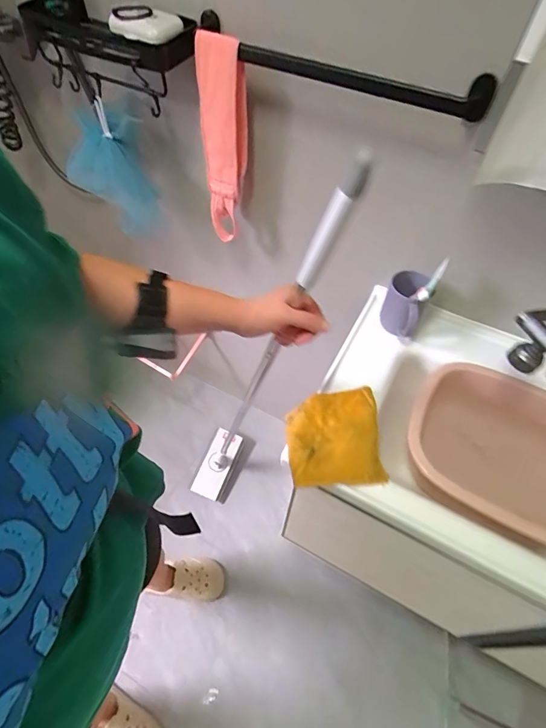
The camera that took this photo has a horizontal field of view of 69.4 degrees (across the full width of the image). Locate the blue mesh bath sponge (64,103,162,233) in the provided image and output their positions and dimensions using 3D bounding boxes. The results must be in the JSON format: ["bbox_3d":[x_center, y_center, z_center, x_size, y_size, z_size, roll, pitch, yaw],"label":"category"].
[{"bbox_3d":[-0.352,-0.432,0.871,0.263,0.199,0.095,39,61,23],"label":"blue mesh bath sponge"}]

